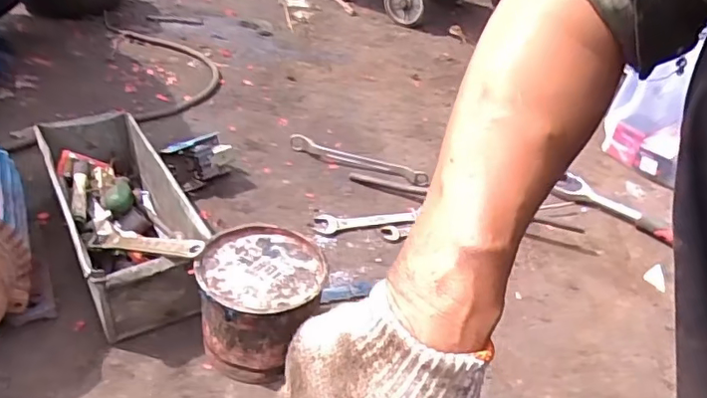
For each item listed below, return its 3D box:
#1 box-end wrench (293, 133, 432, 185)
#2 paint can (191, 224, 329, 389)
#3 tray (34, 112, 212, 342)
[{"bbox_3d":[0.007,-0.065,0.888,0.229,0.016,0.039,18,37,15],"label":"box-end wrench"},{"bbox_3d":[-0.092,0.104,0.565,0.114,0.107,0.115,6,36,-2],"label":"paint can"},{"bbox_3d":[-0.271,0.016,0.660,0.122,0.106,0.330,-16,42,-29],"label":"tray"}]

